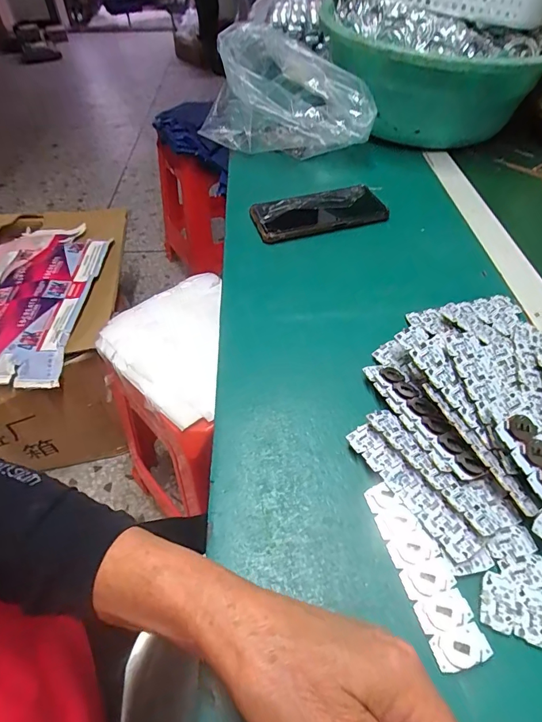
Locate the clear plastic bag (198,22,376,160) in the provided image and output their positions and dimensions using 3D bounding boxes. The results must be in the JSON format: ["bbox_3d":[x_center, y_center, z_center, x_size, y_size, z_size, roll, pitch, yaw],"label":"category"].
[{"bbox_3d":[0.014,-0.374,0.598,0.246,0.147,0.134,-1,49,1],"label":"clear plastic bag"}]

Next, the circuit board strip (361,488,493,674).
[{"bbox_3d":[0.092,0.125,0.257,0.029,0.006,0.105,-21,51,2],"label":"circuit board strip"}]

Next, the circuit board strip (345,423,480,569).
[{"bbox_3d":[0.094,0.087,0.287,0.021,0.007,0.106,-27,54,-20],"label":"circuit board strip"}]

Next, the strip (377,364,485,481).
[{"bbox_3d":[0.117,0.045,0.319,0.024,0.016,0.107,-19,51,-15],"label":"strip"}]

